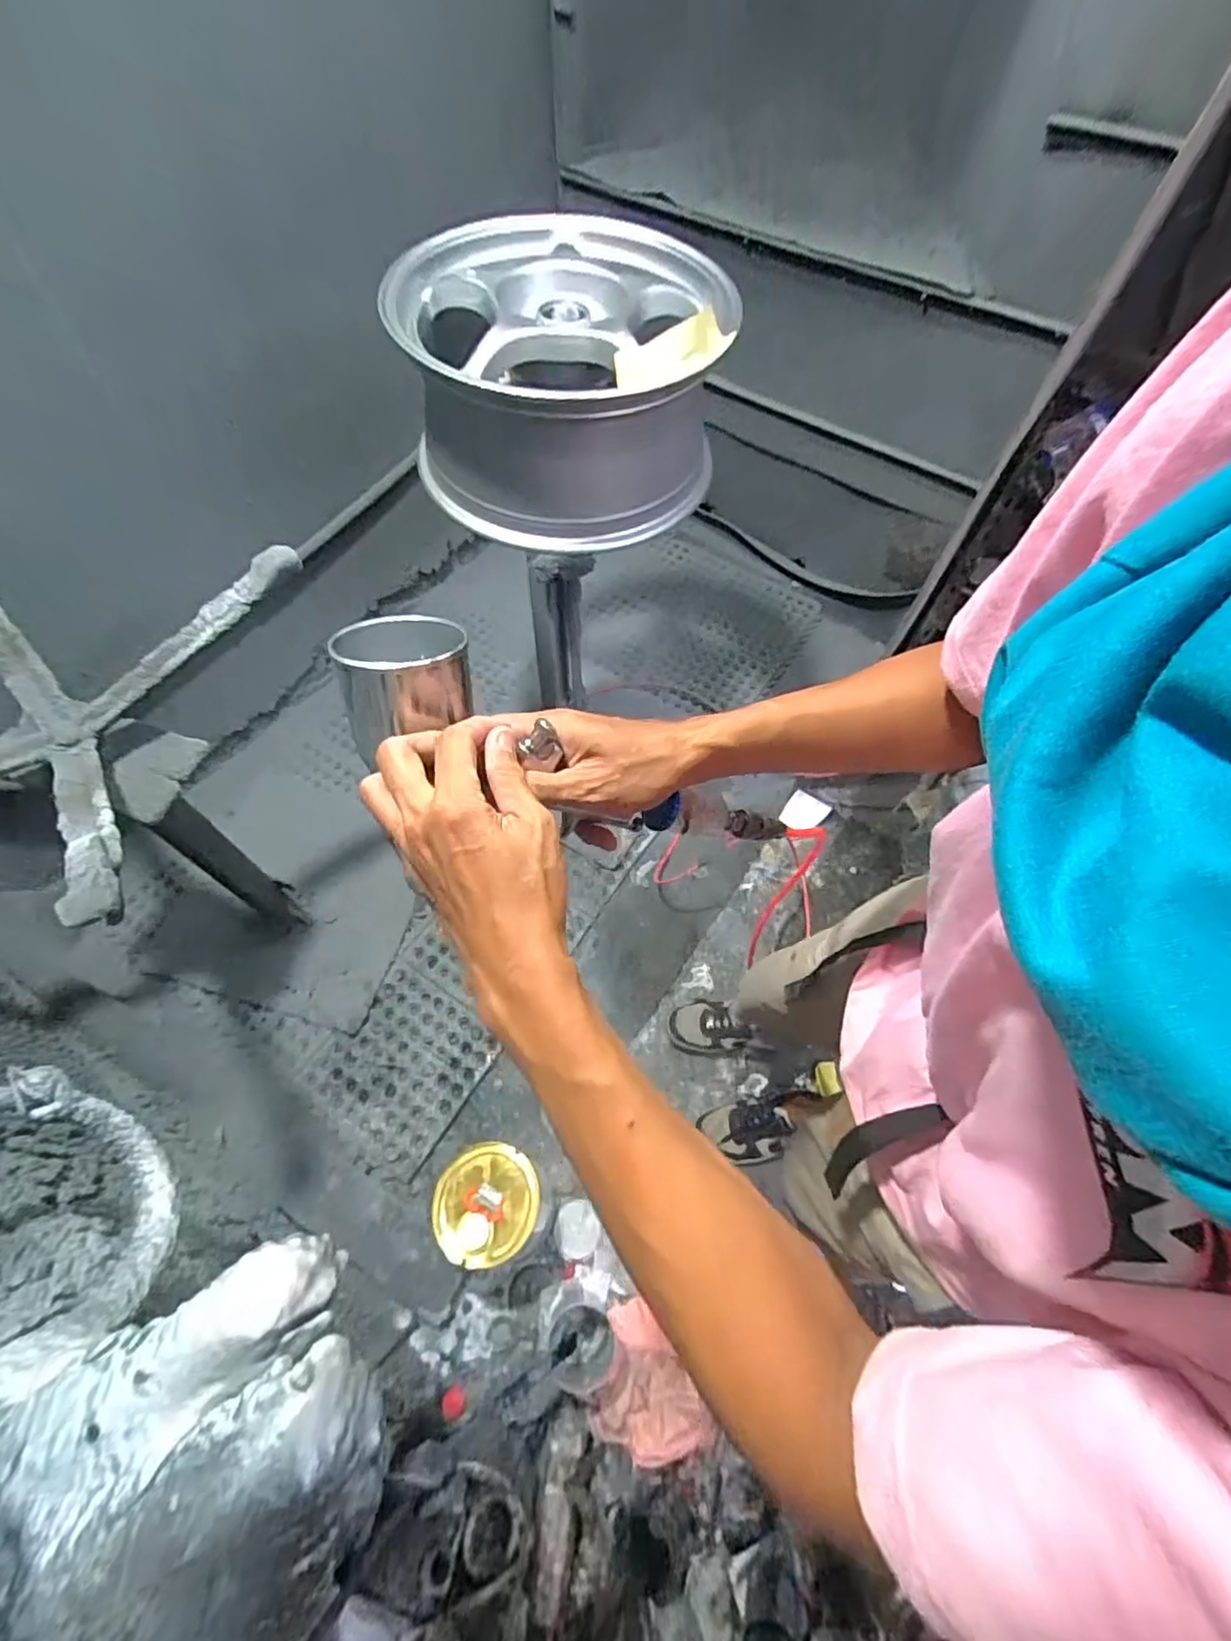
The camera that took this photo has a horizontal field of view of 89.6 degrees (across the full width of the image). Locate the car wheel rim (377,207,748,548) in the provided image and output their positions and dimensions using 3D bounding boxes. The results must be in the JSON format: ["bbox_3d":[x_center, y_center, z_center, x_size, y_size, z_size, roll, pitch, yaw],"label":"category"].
[{"bbox_3d":[-0.072,-0.581,0.828,0.388,0.226,0.390,1,62,-1],"label":"car wheel rim"}]

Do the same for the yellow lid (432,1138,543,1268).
[{"bbox_3d":[-0.203,0.602,0.977,0.158,0.032,0.161,1,62,-1],"label":"yellow lid"}]

